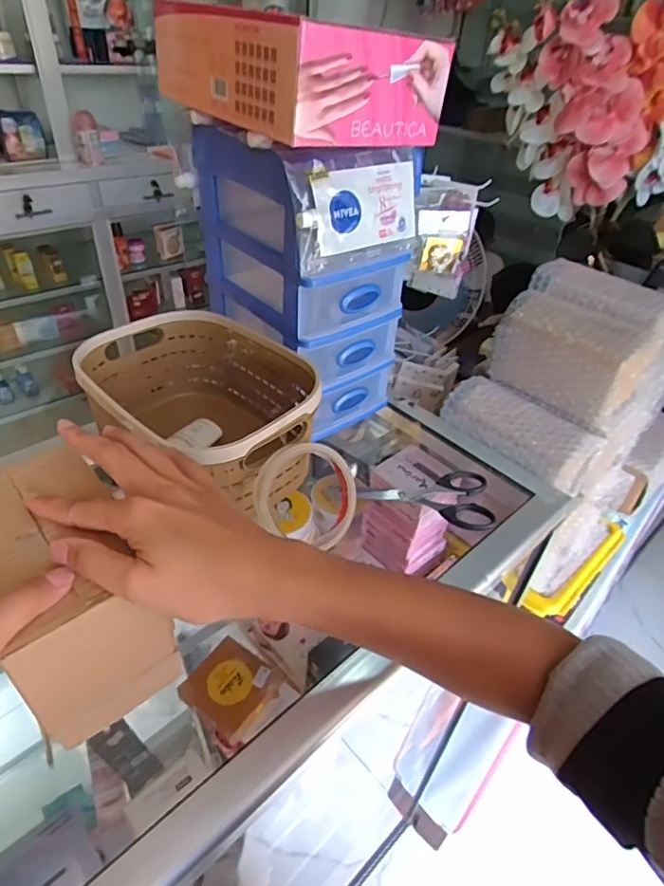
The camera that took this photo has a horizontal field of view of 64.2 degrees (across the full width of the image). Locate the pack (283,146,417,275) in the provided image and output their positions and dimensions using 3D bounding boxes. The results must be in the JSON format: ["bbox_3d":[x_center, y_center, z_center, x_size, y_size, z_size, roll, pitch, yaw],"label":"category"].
[{"bbox_3d":[0.021,-0.189,0.428,0.129,0.083,0.023,-25,47,-32],"label":"pack"}]

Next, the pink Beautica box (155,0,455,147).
[{"bbox_3d":[-0.036,-0.290,0.418,0.152,0.065,0.202,-25,47,-32],"label":"pink Beautica box"}]

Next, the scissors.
[{"bbox_3d":[0.085,0.050,0.512,0.134,0.018,0.076,7,39,3],"label":"scissors"}]

